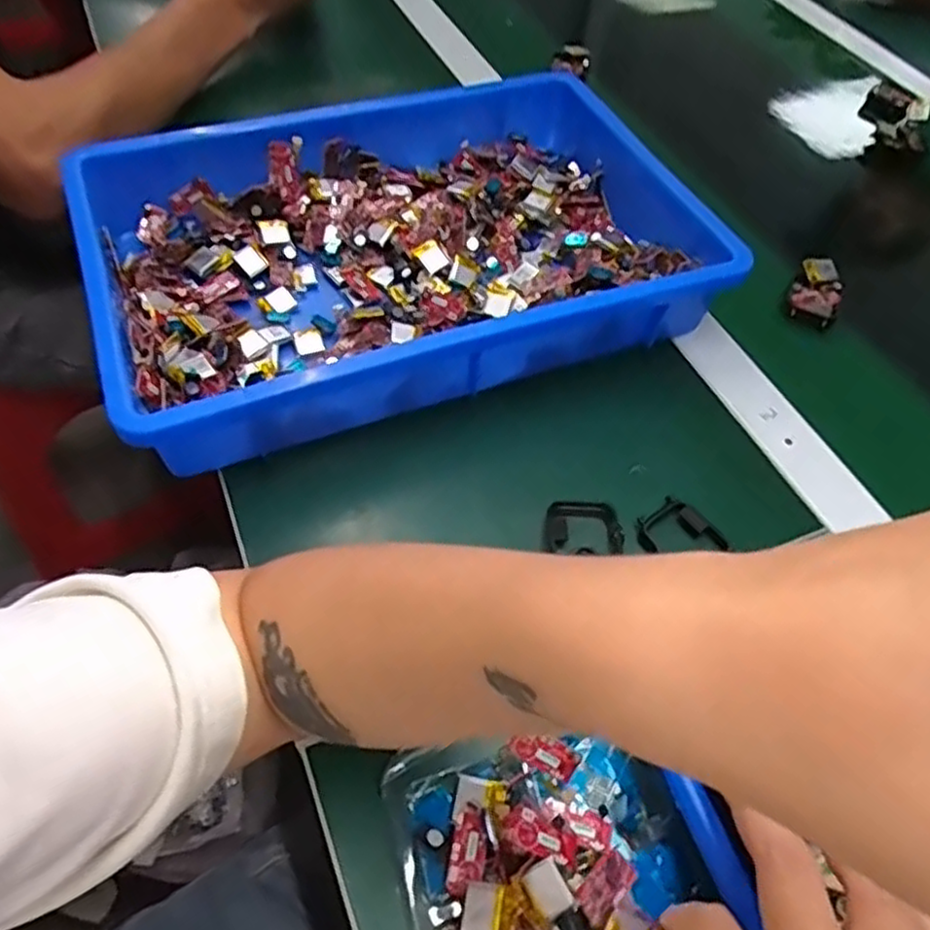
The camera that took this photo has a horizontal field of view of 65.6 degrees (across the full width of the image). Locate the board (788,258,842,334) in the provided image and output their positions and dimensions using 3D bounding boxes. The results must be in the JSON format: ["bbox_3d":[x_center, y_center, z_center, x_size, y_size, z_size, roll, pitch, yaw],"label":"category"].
[{"bbox_3d":[0.247,-0.122,0.504,0.035,0.017,0.053,27,56,14],"label":"board"}]

